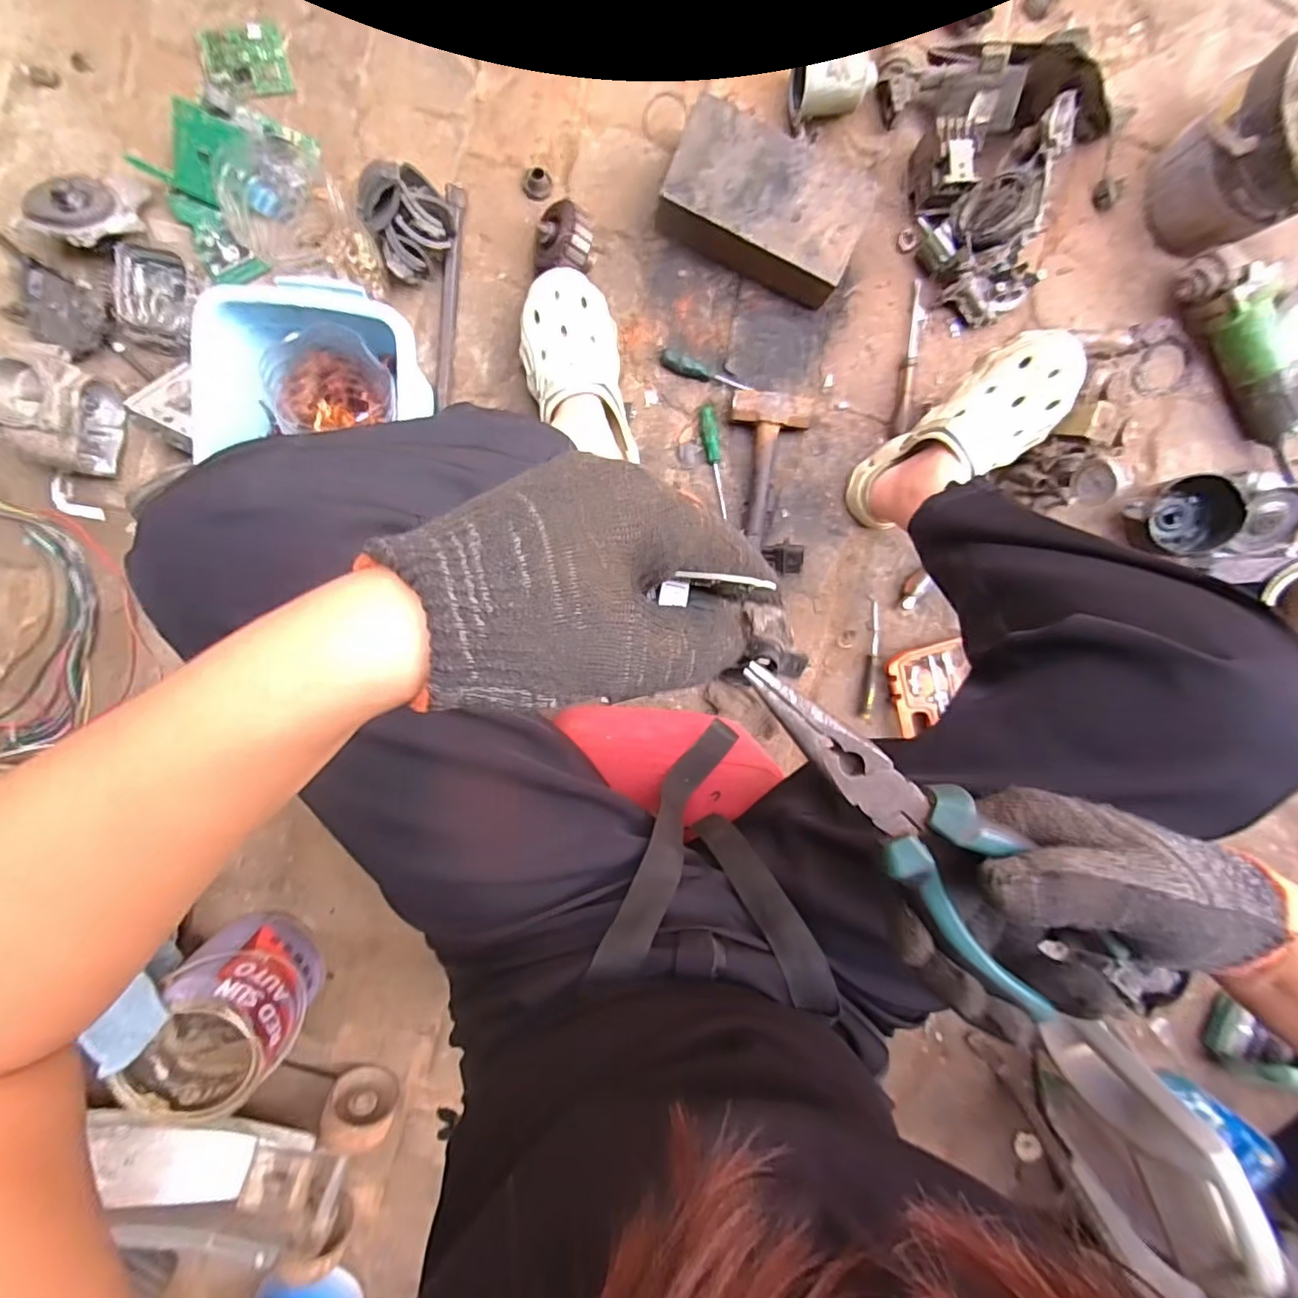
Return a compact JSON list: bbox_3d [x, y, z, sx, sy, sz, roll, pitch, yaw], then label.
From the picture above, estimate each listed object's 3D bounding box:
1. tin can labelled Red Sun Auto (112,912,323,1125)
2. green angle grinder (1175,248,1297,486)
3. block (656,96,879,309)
[{"bbox_3d":[-0.521,0.445,0.708,0.144,0.151,0.162,30,95,-7],"label":"tin can labelled Red Sun Auto"},{"bbox_3d":[0.741,-0.345,0.703,0.069,0.065,0.298,-31,98,1],"label":"green angle grinder"},{"bbox_3d":[0.132,-0.502,0.658,0.219,0.064,0.127,25,96,-6],"label":"block"}]

